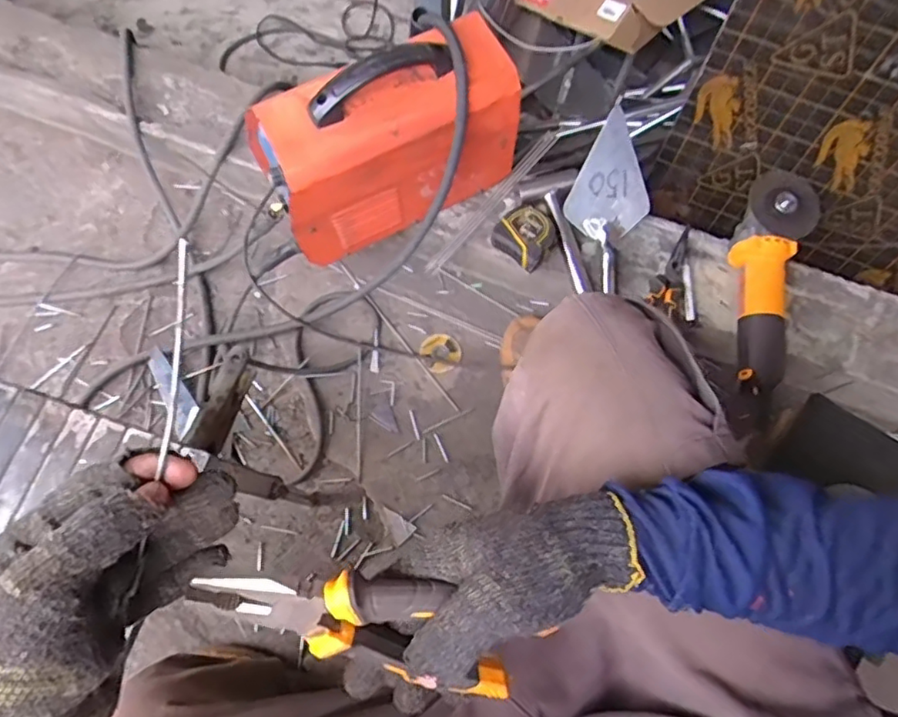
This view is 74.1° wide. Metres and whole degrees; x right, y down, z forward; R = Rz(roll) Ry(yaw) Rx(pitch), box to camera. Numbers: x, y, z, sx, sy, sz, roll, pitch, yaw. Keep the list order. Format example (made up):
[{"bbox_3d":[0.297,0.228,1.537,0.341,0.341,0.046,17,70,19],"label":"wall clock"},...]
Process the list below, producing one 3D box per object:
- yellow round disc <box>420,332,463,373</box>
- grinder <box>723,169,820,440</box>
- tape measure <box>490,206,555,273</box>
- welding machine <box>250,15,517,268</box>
[{"bbox_3d":[-0.012,-0.009,0.928,0.061,0.015,0.066,0,70,-1],"label":"yellow round disc"},{"bbox_3d":[0.437,-0.083,0.815,0.101,0.098,0.335,5,100,1],"label":"grinder"},{"bbox_3d":[0.113,-0.179,0.848,0.082,0.037,0.082,41,75,13],"label":"tape measure"},{"bbox_3d":[-0.079,-0.285,0.783,0.320,0.226,0.123,-26,73,-9],"label":"welding machine"}]

